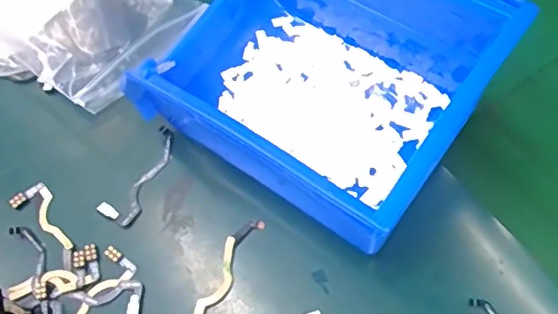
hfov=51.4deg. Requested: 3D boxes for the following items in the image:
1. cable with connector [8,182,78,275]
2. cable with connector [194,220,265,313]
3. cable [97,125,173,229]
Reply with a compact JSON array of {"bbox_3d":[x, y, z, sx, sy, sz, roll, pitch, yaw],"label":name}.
[{"bbox_3d":[-0.108,0.032,0.277,0.053,0.004,0.017,39,74,21],"label":"cable with connector"},{"bbox_3d":[-0.022,0.056,0.256,0.018,0.004,0.062,18,67,14],"label":"cable with connector"},{"bbox_3d":[-0.066,0.009,0.285,0.018,0.004,0.054,26,70,17],"label":"cable"}]

